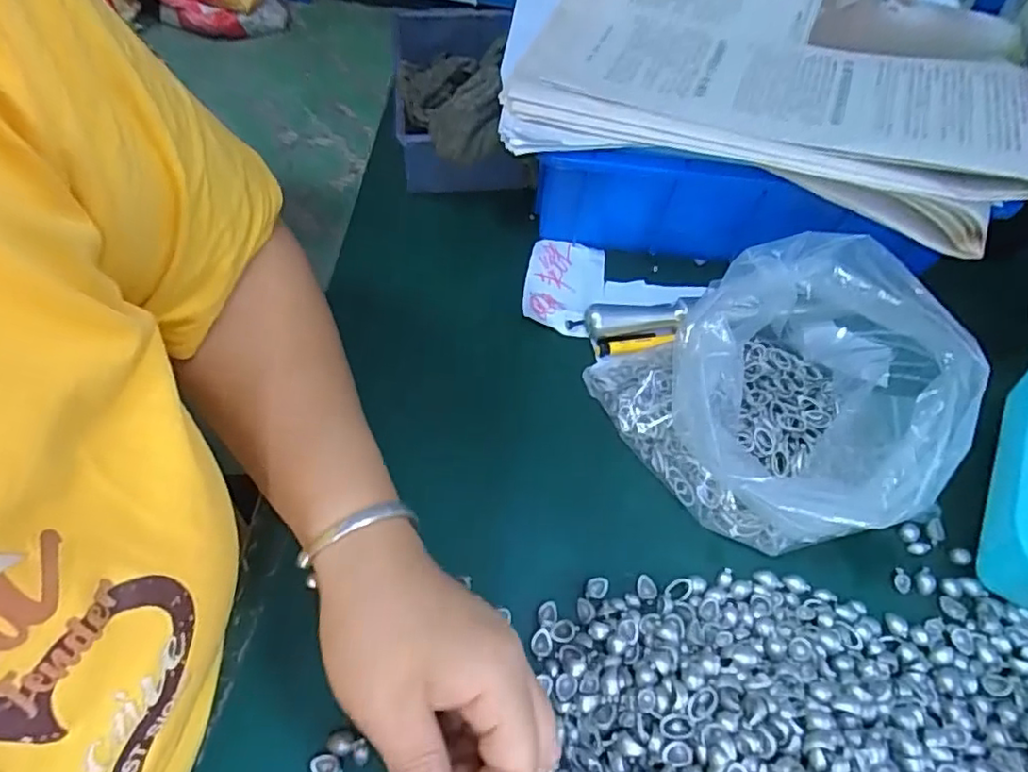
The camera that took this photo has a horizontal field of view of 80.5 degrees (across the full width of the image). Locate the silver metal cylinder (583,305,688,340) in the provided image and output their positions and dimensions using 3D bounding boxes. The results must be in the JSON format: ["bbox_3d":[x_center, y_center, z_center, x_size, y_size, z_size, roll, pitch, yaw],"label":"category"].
[{"bbox_3d":[0.077,-0.042,0.387,0.062,0.019,0.019,-7,61,-6],"label":"silver metal cylinder"}]

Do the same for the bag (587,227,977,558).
[{"bbox_3d":[0.142,0.006,0.321,0.160,0.088,0.144,-12,61,-9],"label":"bag"}]

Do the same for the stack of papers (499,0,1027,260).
[{"bbox_3d":[0.149,-0.233,0.388,0.298,0.041,0.297,12,60,3],"label":"stack of papers"}]

